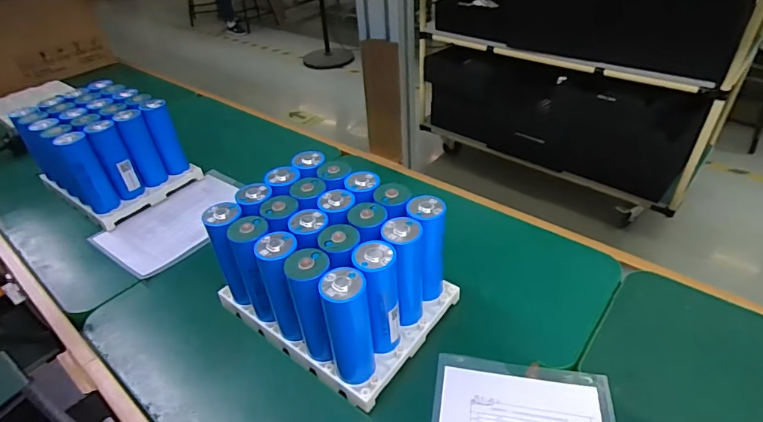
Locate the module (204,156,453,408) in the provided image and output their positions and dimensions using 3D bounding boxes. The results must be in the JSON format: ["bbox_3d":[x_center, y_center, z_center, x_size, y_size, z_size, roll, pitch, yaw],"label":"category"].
[{"bbox_3d":[-0.054,0.061,0.485,0.219,0.153,0.166,23,46,31],"label":"module"}]

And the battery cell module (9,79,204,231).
[{"bbox_3d":[-0.455,-0.101,0.730,0.201,0.154,0.174,23,46,30],"label":"battery cell module"}]

